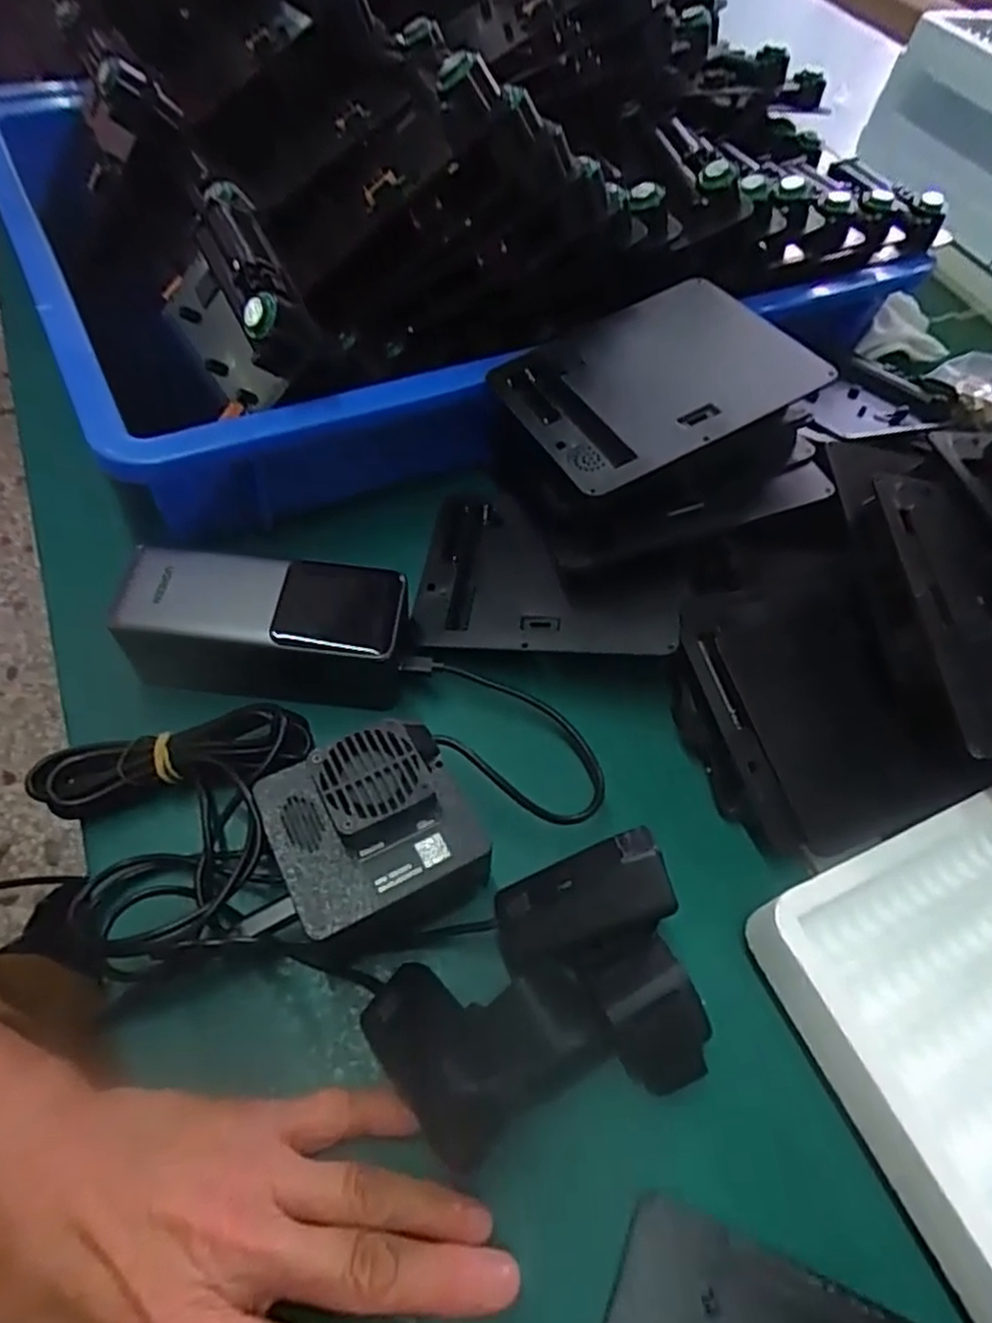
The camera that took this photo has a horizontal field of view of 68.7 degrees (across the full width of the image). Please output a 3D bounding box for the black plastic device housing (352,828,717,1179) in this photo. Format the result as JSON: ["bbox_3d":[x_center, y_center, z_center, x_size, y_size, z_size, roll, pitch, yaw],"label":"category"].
[{"bbox_3d":[0.014,0.126,0.274,0.123,0.059,0.085,-14,58,-11],"label":"black plastic device housing"}]

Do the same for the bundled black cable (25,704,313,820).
[{"bbox_3d":[-0.142,0.043,0.318,0.114,0.020,0.026,-10,57,-9],"label":"bundled black cable"}]

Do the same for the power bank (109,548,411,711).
[{"bbox_3d":[-0.108,-0.019,0.344,0.125,0.039,0.051,2,56,-1],"label":"power bank"}]

